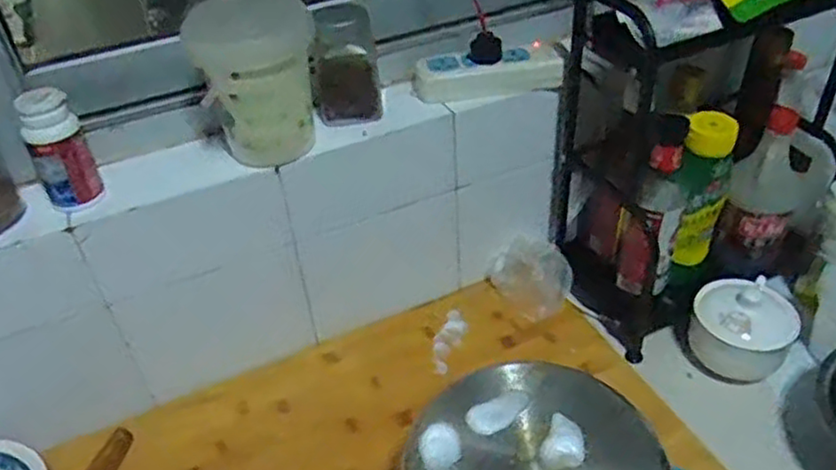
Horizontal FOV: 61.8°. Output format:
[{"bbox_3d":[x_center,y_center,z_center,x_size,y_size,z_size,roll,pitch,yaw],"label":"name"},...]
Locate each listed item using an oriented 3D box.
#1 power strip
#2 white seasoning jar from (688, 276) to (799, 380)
[{"bbox_3d":[0.079,-0.186,0.791,0.165,0.032,0.069,-7,40,-4],"label":"power strip"},{"bbox_3d":[0.375,0.107,0.813,0.106,0.092,0.110,-3,40,2],"label":"white seasoning jar"}]

